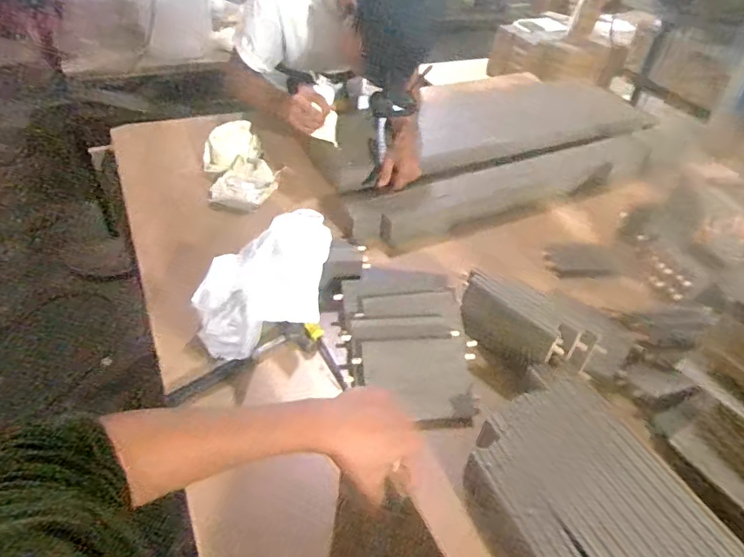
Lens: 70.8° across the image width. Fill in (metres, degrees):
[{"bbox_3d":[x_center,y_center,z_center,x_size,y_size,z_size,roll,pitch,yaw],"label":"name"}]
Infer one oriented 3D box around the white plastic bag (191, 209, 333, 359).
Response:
[{"bbox_3d":[-0.152,-0.002,0.825,0.156,0.087,0.277,27,47,22],"label":"white plastic bag"}]

